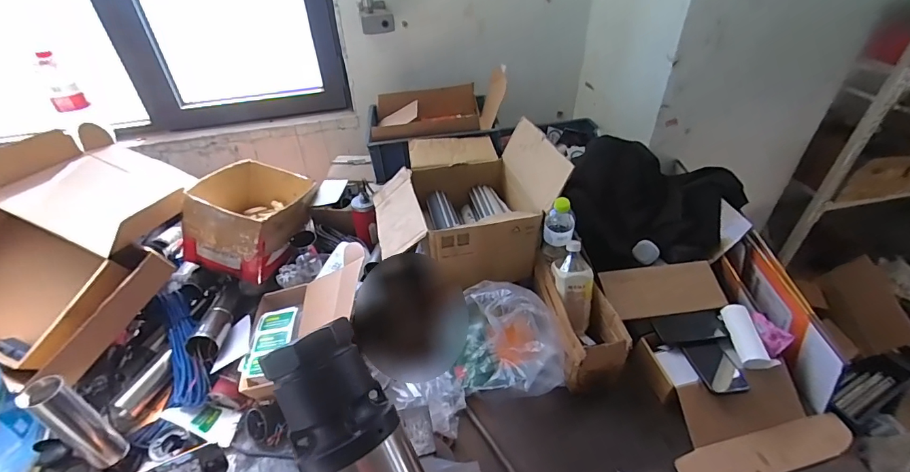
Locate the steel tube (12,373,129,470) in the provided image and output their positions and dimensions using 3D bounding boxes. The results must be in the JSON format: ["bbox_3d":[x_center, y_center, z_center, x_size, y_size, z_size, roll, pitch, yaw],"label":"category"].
[{"bbox_3d":[-0.742,0.374,0.836,0.057,0.238,0.066,25,46,29],"label":"steel tube"}]

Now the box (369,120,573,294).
[{"bbox_3d":[0.003,-0.114,1.090,0.412,0.253,0.422,-10,40,-10],"label":"box"}]

